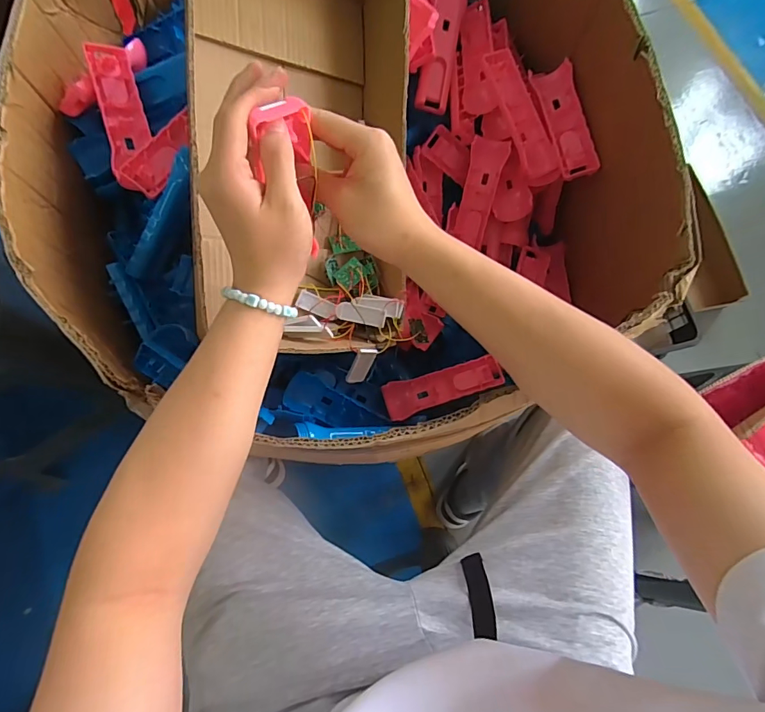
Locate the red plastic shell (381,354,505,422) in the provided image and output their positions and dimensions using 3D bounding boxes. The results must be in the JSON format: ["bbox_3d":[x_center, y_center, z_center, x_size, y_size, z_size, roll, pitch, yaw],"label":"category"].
[{"bbox_3d":[0.081,0.042,0.603,0.155,0.025,0.047,-17,76,-6],"label":"red plastic shell"}]

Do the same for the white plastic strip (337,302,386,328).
[{"bbox_3d":[-0.024,-0.047,0.503,0.057,0.011,0.021,15,75,3],"label":"white plastic strip"}]

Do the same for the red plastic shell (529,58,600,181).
[{"bbox_3d":[0.231,-0.302,0.572,0.050,0.025,0.158,-10,75,-4],"label":"red plastic shell"}]

